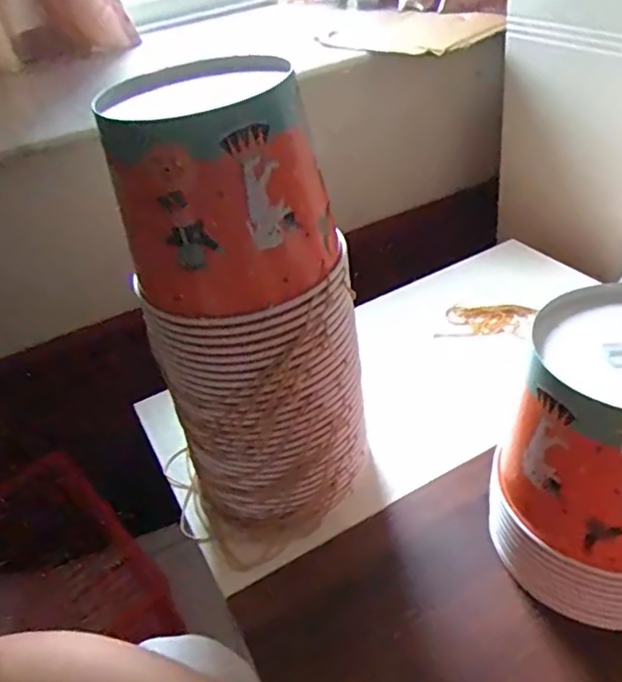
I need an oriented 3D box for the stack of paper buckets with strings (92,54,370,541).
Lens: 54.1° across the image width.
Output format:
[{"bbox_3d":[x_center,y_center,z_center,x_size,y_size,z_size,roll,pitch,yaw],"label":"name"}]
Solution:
[{"bbox_3d":[-0.053,-0.021,0.481,0.152,0.368,0.145,-22,38,-15],"label":"stack of paper buckets with strings"}]

